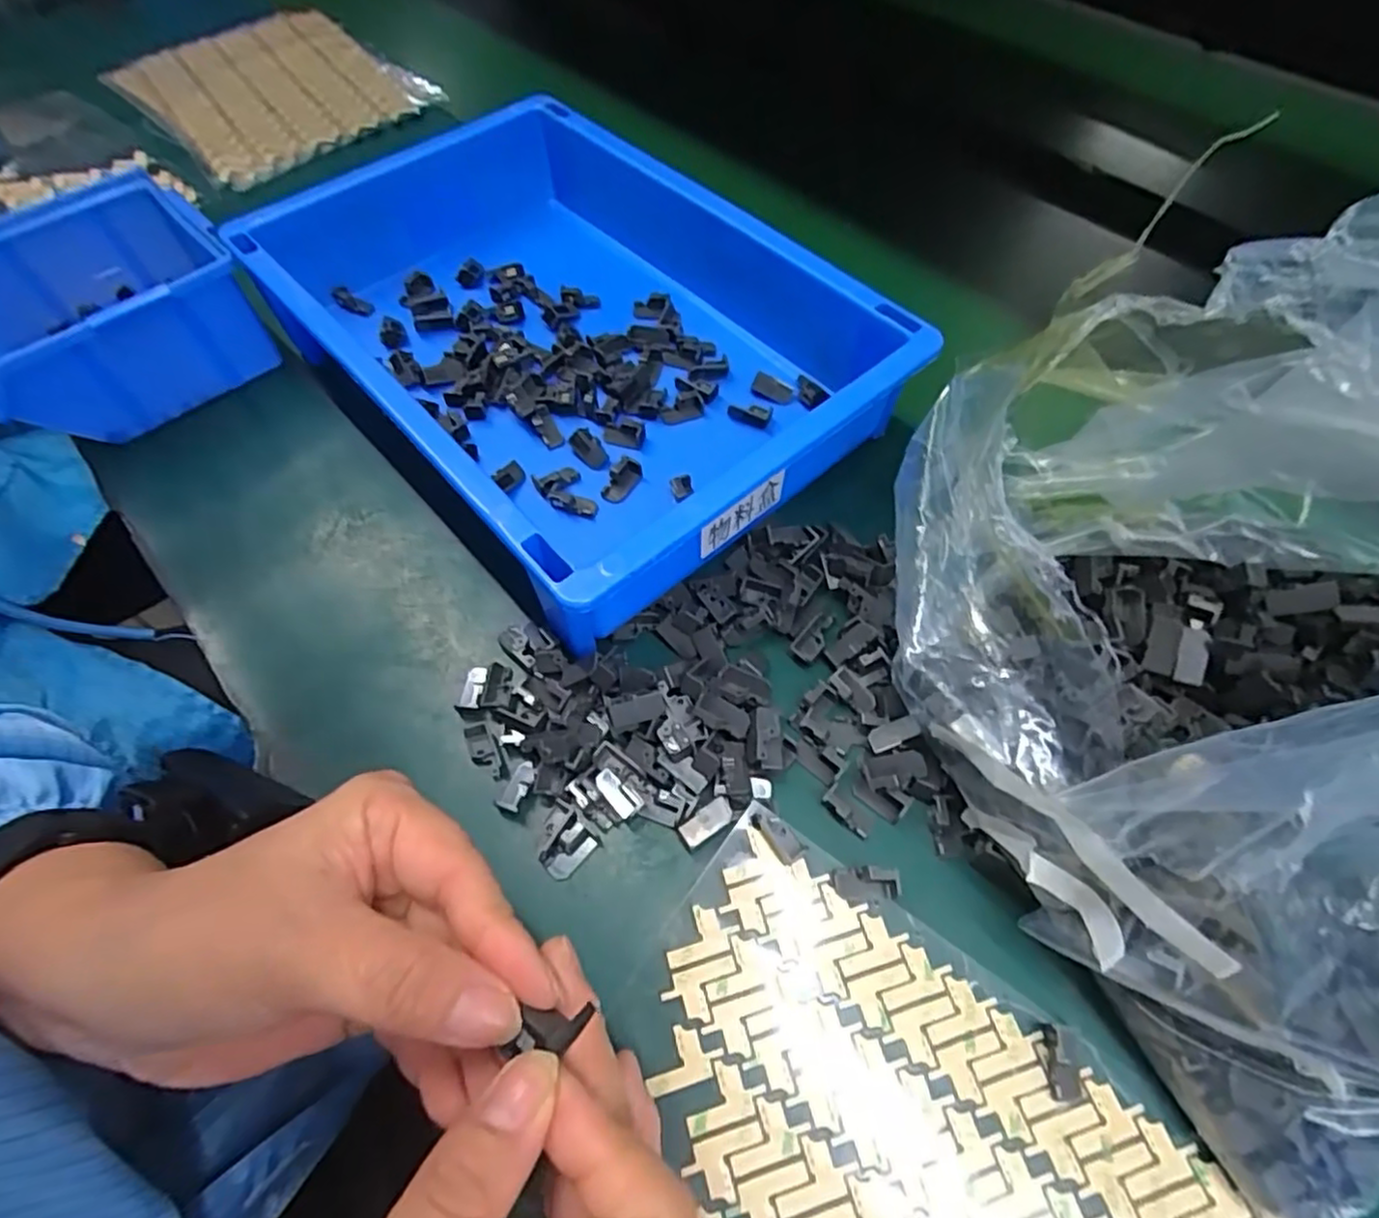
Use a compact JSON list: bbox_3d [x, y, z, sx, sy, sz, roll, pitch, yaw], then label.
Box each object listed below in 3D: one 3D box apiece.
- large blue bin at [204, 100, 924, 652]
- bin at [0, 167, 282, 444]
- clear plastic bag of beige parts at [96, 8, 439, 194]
[{"bbox_3d":[-0.064,-0.145,0.346,0.214,0.068,0.307,-38,69,-22],"label":"large blue bin"},{"bbox_3d":[-0.316,-0.158,0.366,0.123,0.068,0.128,38,65,19],"label":"bin"},{"bbox_3d":[-0.335,-0.418,0.540,0.185,0.015,0.220,-39,69,-22],"label":"clear plastic bag of beige parts"}]

